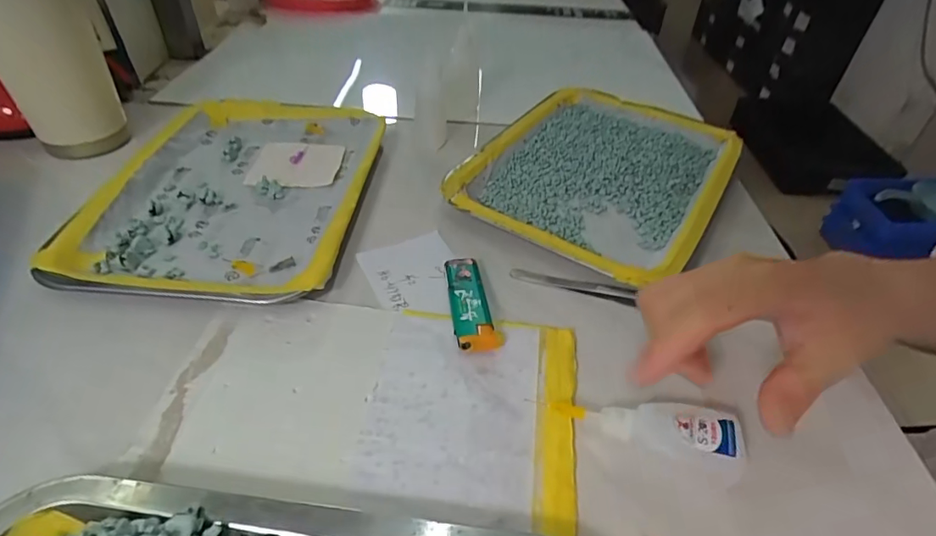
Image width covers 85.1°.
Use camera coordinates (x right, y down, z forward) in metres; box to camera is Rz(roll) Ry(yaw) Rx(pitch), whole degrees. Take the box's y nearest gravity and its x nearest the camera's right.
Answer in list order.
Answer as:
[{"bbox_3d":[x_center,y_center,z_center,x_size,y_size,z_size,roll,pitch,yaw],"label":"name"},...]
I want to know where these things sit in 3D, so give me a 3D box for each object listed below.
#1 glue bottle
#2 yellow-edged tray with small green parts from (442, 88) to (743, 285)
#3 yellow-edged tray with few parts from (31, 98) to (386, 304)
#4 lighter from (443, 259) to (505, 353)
[{"bbox_3d":[0.085,0.079,0.256,0.096,0.016,0.029,9,42,7],"label":"glue bottle"},{"bbox_3d":[0.114,-0.085,0.433,0.183,0.022,0.258,23,45,21],"label":"yellow-edged tray with small green parts"},{"bbox_3d":[-0.176,-0.066,0.394,0.187,0.021,0.251,1,42,-2],"label":"yellow-edged tray with few parts"},{"bbox_3d":[0.003,0.020,0.319,0.028,0.014,0.077,-3,42,-7],"label":"lighter"}]

